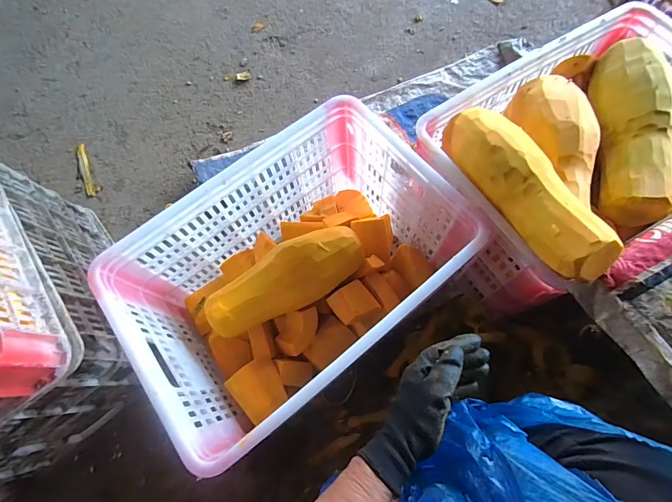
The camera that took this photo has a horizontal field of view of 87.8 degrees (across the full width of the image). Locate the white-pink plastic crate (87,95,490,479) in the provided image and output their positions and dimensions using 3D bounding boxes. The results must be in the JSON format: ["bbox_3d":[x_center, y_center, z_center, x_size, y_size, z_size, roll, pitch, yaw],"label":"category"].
[{"bbox_3d":[-0.059,0.040,0.604,0.482,0.262,0.336,-38,73,-9],"label":"white-pink plastic crate"}]

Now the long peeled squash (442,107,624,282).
[{"bbox_3d":[0.254,-0.099,0.478,0.090,0.083,0.305,-24,69,-9],"label":"long peeled squash"}]

